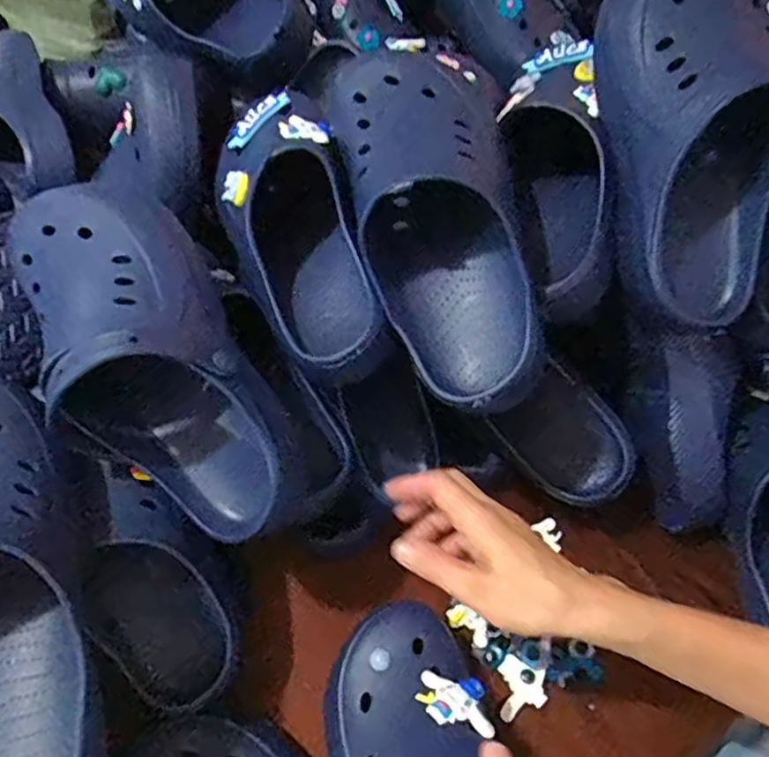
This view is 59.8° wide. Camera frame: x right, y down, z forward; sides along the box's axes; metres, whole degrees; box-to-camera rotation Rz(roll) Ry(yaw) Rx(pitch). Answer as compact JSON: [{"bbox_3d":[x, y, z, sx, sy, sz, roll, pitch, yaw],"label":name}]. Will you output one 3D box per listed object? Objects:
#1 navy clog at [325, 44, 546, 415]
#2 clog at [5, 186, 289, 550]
[{"bbox_3d":[0.041,-0.114,0.479,0.123,0.098,0.284,-15,79,-6],"label":"navy clog"},{"bbox_3d":[-0.166,-0.027,0.454,0.114,0.101,0.291,-31,81,-18],"label":"clog"}]

